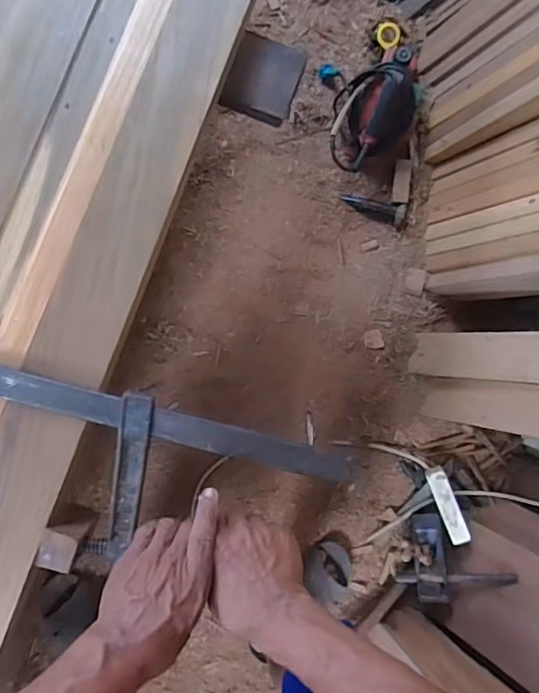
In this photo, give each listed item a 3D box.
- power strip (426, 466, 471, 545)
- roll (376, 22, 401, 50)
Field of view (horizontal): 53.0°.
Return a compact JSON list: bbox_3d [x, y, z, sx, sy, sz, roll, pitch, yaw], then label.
[{"bbox_3d":[0.388,0.346,1.172,0.044,0.026,0.163,-18,88,-6],"label":"power strip"},{"bbox_3d":[0.282,-0.738,1.281,0.054,0.015,0.062,11,85,-4],"label":"roll"}]

